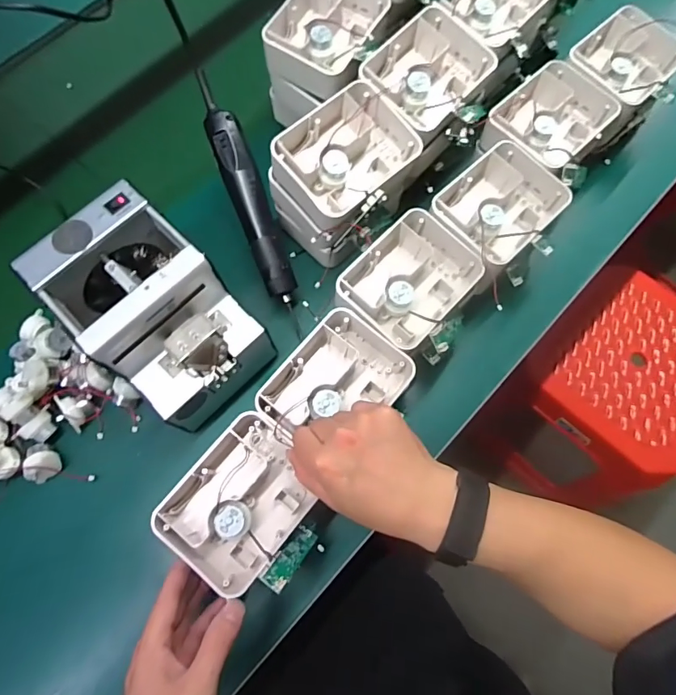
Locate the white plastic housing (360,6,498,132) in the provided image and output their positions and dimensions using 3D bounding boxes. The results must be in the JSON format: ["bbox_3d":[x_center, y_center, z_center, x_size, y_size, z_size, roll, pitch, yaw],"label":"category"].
[{"bbox_3d":[0.096,-0.291,0.491,0.105,0.054,0.137,32,73,14],"label":"white plastic housing"}]

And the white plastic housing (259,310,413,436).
[{"bbox_3d":[0.001,0.034,0.433,0.101,0.044,0.127,33,73,15],"label":"white plastic housing"}]

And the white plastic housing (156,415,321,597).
[{"bbox_3d":[-0.083,0.136,0.406,0.102,0.055,0.128,35,74,15],"label":"white plastic housing"}]

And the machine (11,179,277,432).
[{"bbox_3d":[-0.176,-0.031,0.448,0.180,0.145,0.126,40,75,17],"label":"machine"}]

